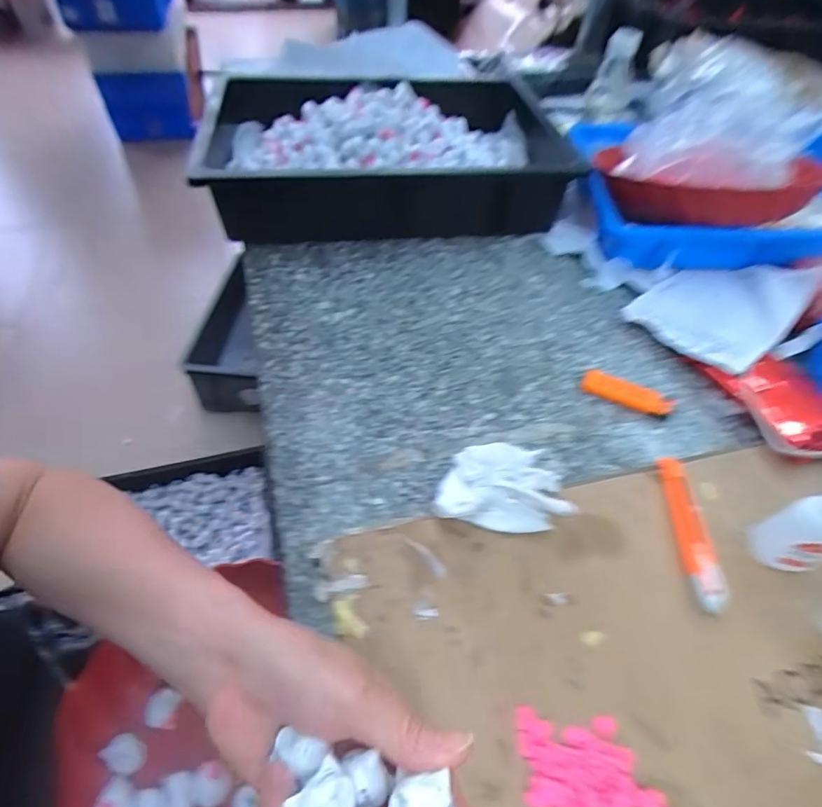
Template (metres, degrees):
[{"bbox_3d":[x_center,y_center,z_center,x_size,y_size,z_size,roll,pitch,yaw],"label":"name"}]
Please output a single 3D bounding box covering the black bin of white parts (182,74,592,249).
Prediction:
[{"bbox_3d":[-0.024,-0.335,0.657,0.449,0.112,0.315,-8,50,-10],"label":"black bin of white parts"}]

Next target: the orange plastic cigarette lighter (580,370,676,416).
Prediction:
[{"bbox_3d":[0.203,-0.009,0.457,0.081,0.012,0.024,23,52,16],"label":"orange plastic cigarette lighter"}]

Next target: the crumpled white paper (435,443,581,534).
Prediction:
[{"bbox_3d":[0.065,0.060,0.368,0.095,0.041,0.074,1,49,-2],"label":"crumpled white paper"}]

